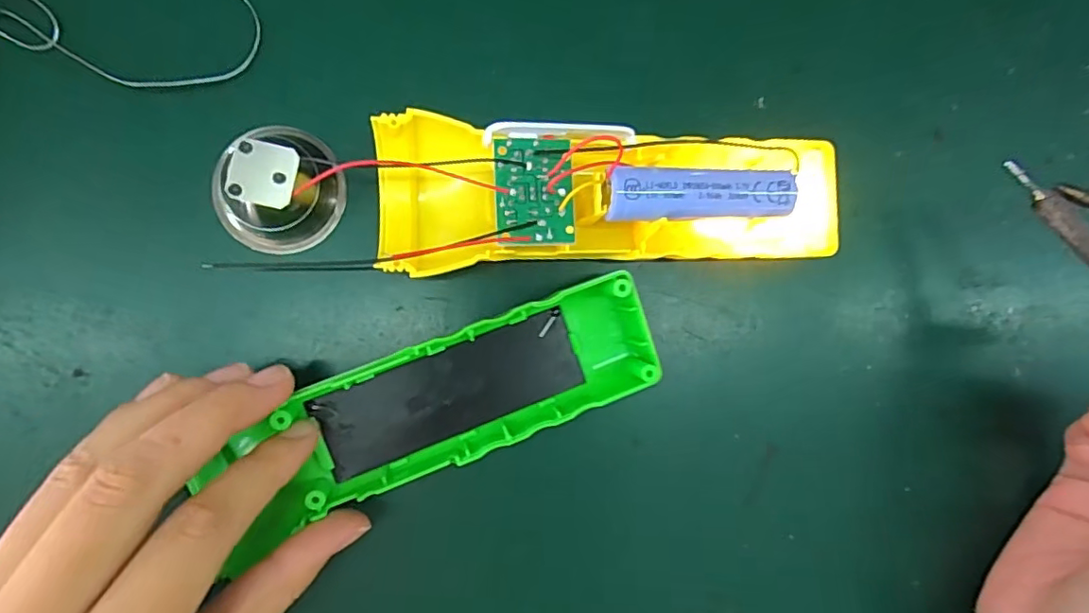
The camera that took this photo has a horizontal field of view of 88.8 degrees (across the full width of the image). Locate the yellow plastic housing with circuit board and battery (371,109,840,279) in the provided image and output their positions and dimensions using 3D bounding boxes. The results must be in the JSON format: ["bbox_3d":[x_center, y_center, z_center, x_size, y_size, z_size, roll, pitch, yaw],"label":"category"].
[{"bbox_3d":[0.025,-0.036,0.193,0.161,0.035,0.048,0,87,-7],"label":"yellow plastic housing with circuit board and battery"}]

